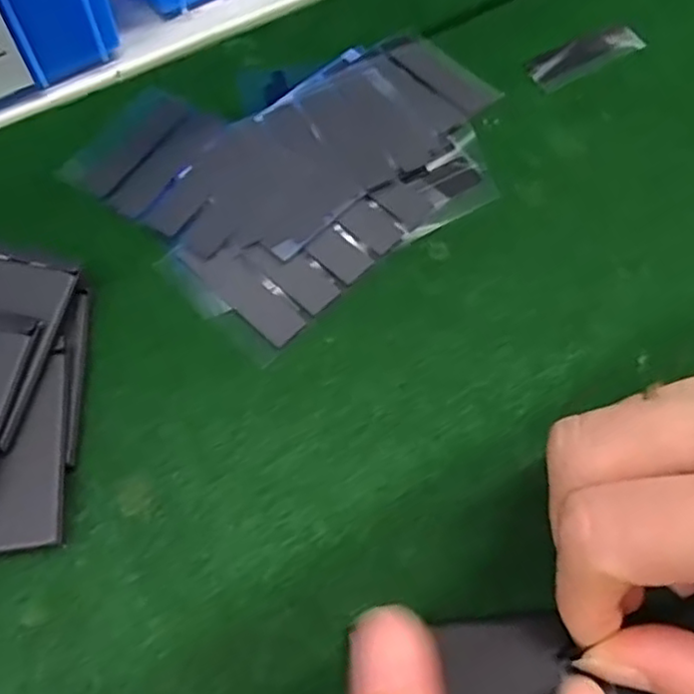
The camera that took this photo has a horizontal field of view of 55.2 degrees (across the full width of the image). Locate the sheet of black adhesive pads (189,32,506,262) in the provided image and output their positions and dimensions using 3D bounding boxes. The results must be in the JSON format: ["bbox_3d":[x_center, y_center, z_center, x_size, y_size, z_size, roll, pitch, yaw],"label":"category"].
[{"bbox_3d":[0.001,-0.076,0.232,0.110,0.004,0.052,-38,72,-17],"label":"sheet of black adhesive pads"}]

